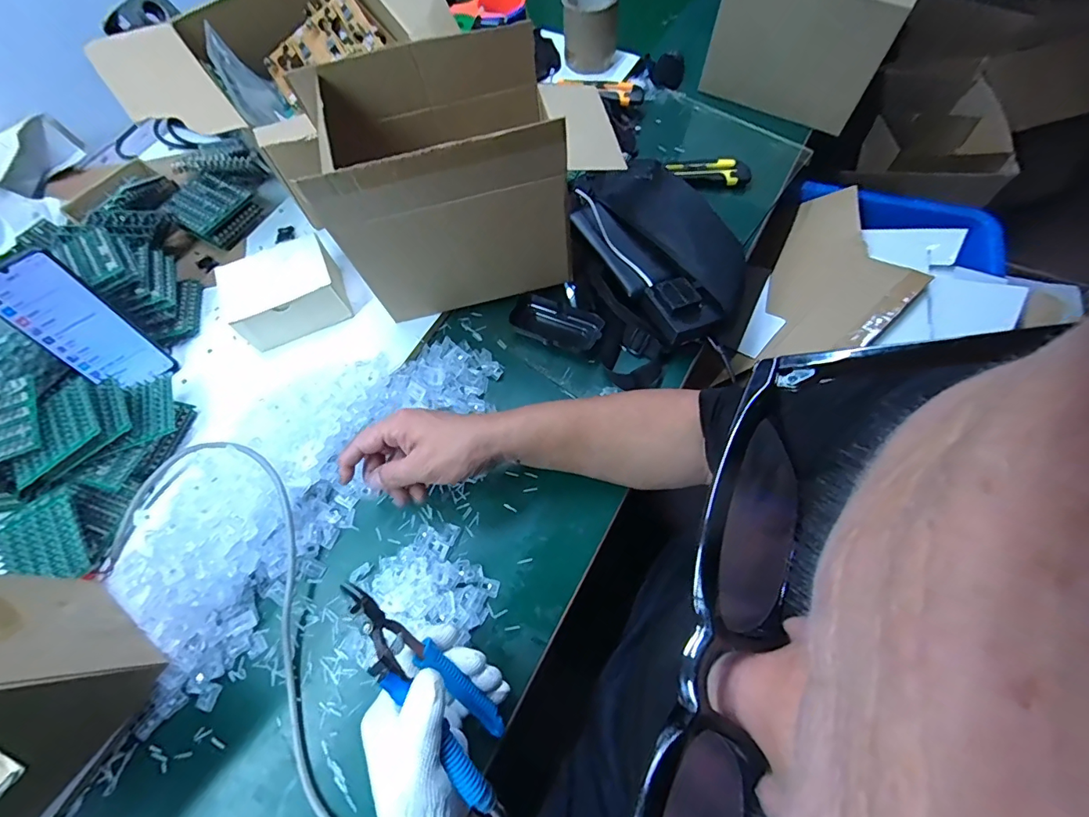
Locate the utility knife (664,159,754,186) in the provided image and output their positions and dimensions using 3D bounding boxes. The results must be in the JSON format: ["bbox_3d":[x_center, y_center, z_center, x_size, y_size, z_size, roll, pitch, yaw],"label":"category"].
[{"bbox_3d":[0.234,-0.335,0.675,0.110,0.016,0.037,6,66,5],"label":"utility knife"}]

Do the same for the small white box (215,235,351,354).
[{"bbox_3d":[-0.307,-0.138,0.565,0.133,0.060,0.097,-26,67,-9],"label":"small white box"}]

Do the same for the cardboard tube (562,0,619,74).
[{"bbox_3d":[0.070,-0.590,0.737,0.088,0.082,0.072,22,69,12],"label":"cardboard tube"}]

